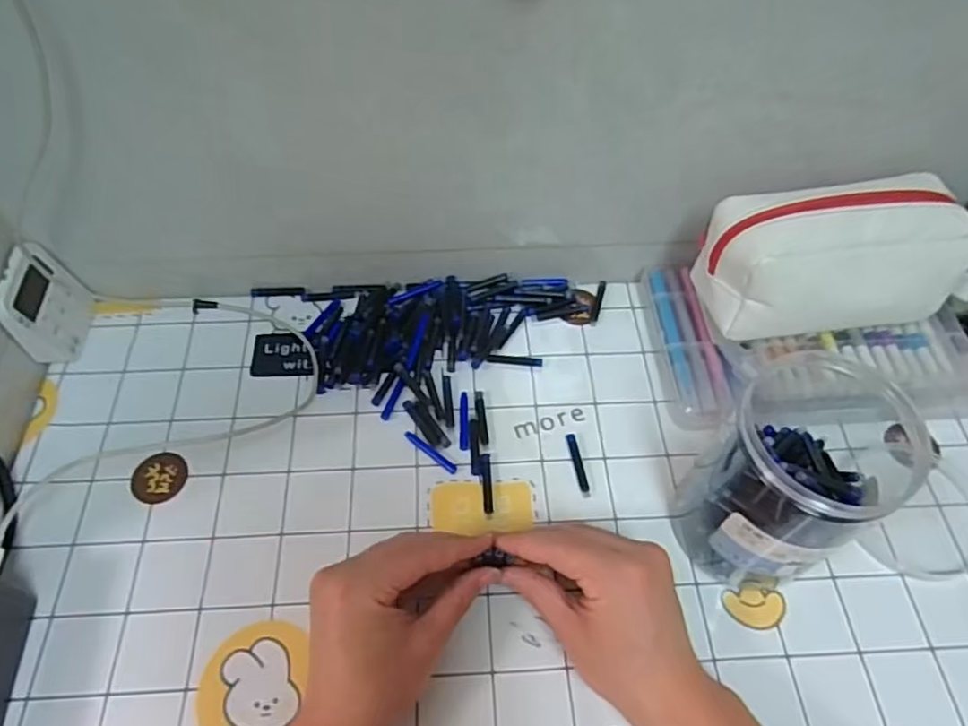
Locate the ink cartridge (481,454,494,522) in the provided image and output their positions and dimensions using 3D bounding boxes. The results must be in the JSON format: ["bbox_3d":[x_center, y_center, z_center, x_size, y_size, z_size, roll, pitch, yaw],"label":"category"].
[{"bbox_3d":[0.003,0.090,0.491,0.007,0.004,0.051,-2,57,-3],"label":"ink cartridge"}]

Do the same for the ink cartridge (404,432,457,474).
[{"bbox_3d":[-0.041,0.068,0.505,0.049,0.004,0.008,31,61,18],"label":"ink cartridge"}]

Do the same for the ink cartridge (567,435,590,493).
[{"bbox_3d":[0.072,0.076,0.504,0.007,0.005,0.047,-8,57,-7],"label":"ink cartridge"}]

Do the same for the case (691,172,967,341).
[{"bbox_3d":[0.273,-0.085,0.490,0.214,0.085,0.096,-13,58,-10],"label":"case"}]

